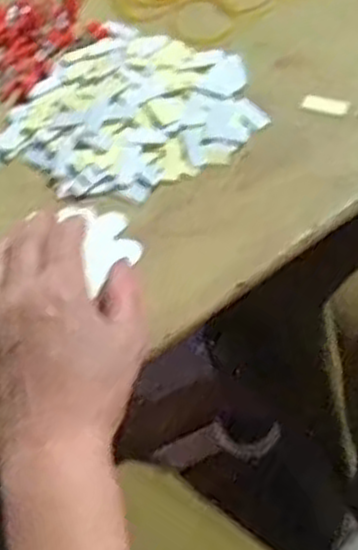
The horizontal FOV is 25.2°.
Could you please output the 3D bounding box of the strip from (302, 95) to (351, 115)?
[{"bbox_3d":[0.100,-0.115,0.542,0.031,0.005,0.012,17,58,15],"label":"strip"}]

